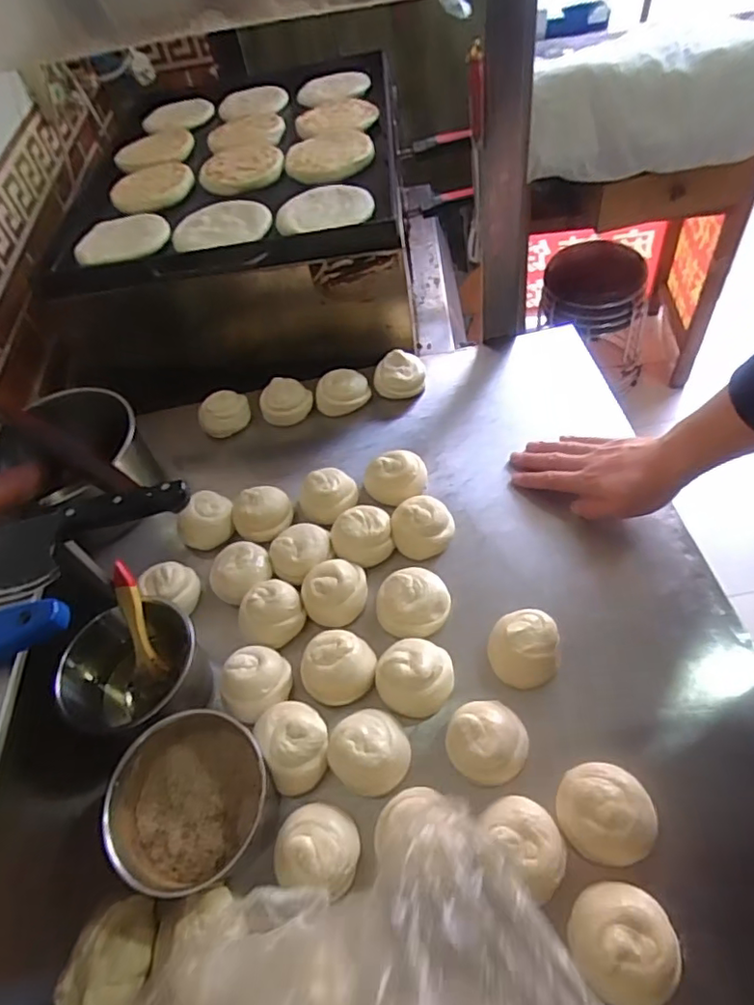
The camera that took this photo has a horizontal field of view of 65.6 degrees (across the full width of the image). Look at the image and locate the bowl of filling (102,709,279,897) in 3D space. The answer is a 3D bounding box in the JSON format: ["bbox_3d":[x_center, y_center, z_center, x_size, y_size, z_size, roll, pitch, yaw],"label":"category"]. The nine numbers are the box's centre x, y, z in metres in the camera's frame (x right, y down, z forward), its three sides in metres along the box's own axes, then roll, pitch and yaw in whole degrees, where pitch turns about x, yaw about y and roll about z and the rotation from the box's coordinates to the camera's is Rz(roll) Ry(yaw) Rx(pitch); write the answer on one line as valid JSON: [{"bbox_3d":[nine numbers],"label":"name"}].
[{"bbox_3d":[-0.159,0.262,0.506,0.128,0.090,0.120,-5,52,7],"label":"bowl of filling"}]

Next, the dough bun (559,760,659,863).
[{"bbox_3d":[0.184,0.251,0.474,0.071,0.037,0.070,-5,52,7],"label":"dough bun"}]

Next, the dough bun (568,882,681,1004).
[{"bbox_3d":[0.178,0.318,0.421,0.068,0.035,0.072,-5,52,7],"label":"dough bun"}]

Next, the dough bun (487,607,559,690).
[{"bbox_3d":[0.139,0.139,0.558,0.063,0.037,0.065,-5,52,7],"label":"dough bun"}]

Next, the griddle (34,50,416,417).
[{"bbox_3d":[-0.230,-0.463,1.010,0.546,0.244,0.630,-8,52,5],"label":"griddle"}]

